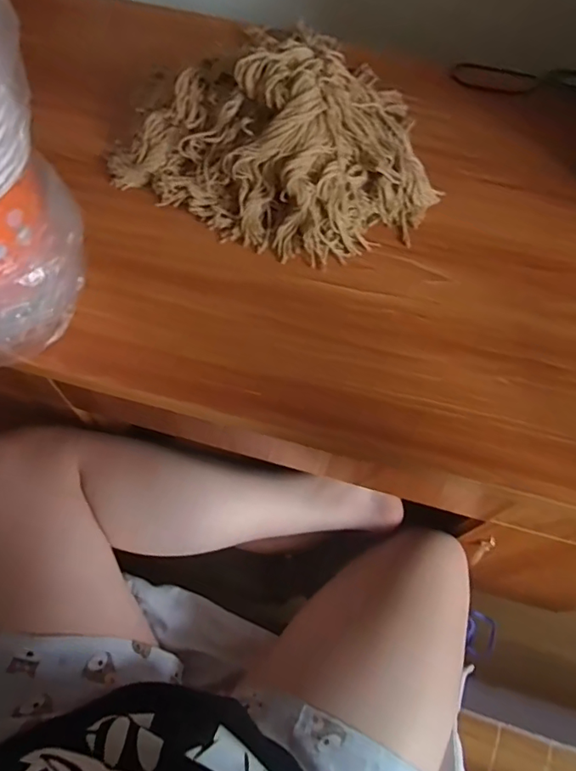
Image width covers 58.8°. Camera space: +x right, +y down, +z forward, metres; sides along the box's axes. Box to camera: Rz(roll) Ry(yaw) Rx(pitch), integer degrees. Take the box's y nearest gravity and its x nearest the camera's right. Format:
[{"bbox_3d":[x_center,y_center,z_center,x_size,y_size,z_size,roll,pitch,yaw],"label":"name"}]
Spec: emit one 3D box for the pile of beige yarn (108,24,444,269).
[{"bbox_3d":[0.000,-0.257,0.534,0.310,0.100,0.221,25,65,10],"label":"pile of beige yarn"}]

